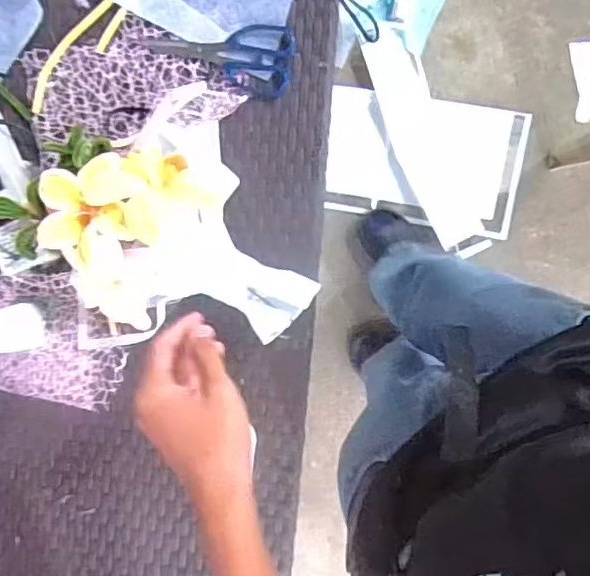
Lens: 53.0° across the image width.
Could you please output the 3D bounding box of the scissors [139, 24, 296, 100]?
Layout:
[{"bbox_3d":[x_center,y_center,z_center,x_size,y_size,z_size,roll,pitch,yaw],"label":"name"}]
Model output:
[{"bbox_3d":[-0.095,-0.280,0.722,0.188,0.011,0.088,7,94,8],"label":"scissors"}]

